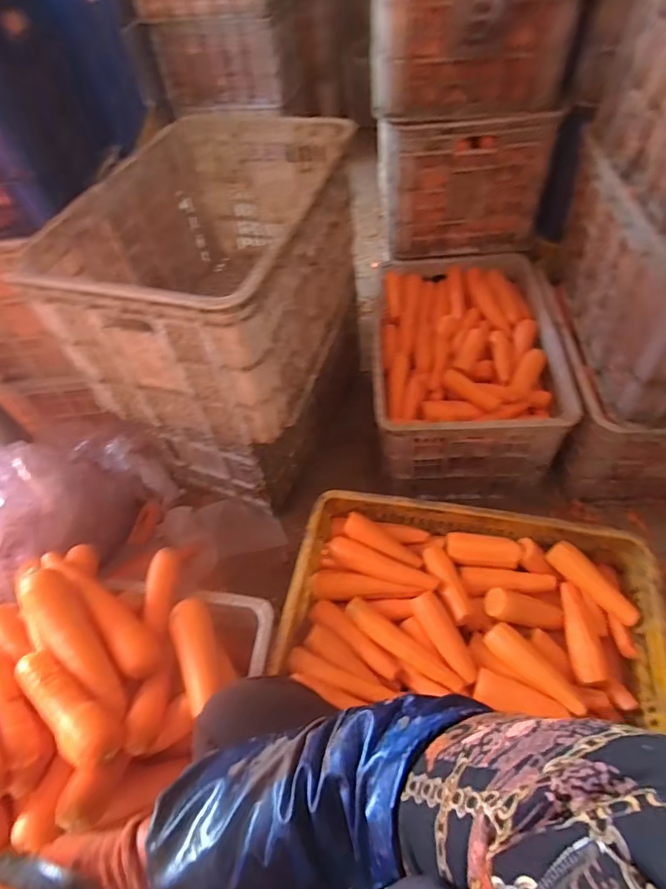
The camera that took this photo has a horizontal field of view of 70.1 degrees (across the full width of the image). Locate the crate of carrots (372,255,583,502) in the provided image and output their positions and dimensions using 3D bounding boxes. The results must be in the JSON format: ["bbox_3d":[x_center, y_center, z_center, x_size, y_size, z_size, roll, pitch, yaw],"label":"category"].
[{"bbox_3d":[0.298,-0.178,1.128,0.393,0.259,0.554,-1,54,5],"label":"crate of carrots"}]

